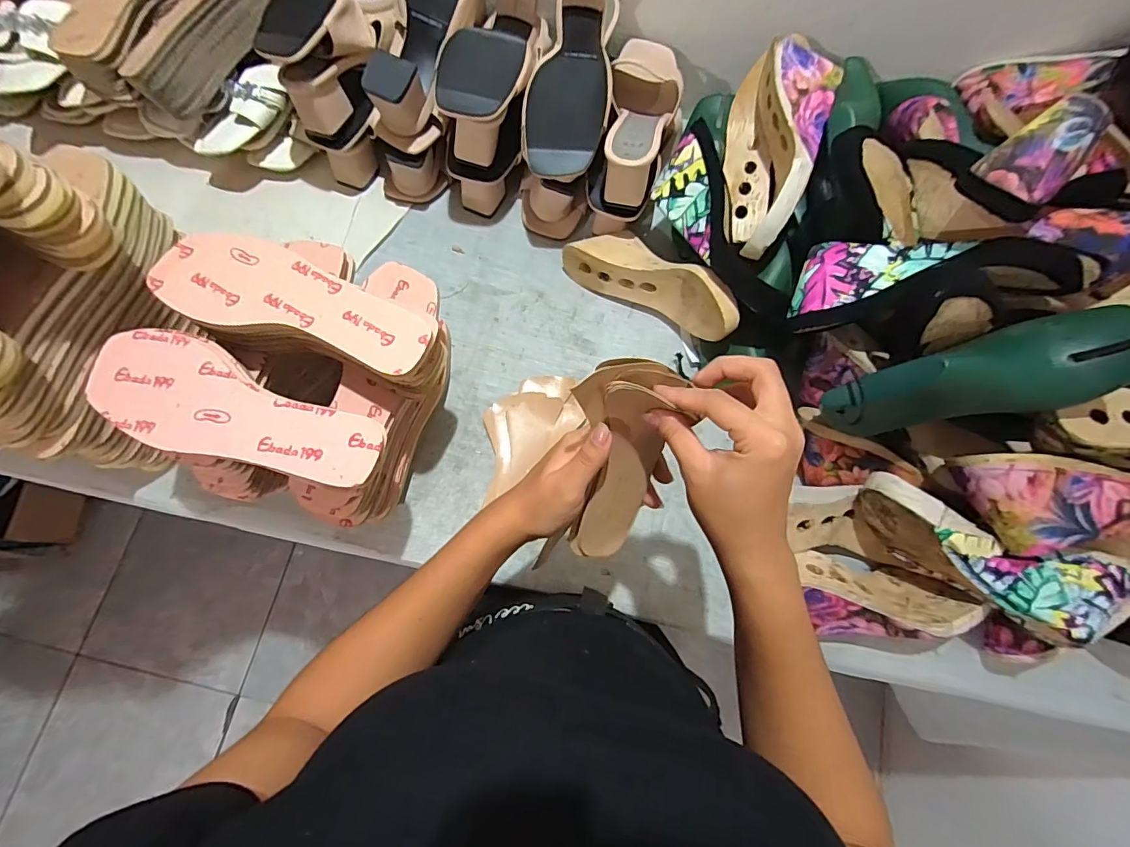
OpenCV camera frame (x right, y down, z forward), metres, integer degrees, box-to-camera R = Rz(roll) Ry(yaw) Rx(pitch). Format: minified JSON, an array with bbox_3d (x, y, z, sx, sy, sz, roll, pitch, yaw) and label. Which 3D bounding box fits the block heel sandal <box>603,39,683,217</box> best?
[{"bbox_3d":[0.093,-0.367,0.575,0.072,0.074,0.228,9,74,1],"label":"block heel sandal"}]

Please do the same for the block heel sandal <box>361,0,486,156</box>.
[{"bbox_3d":[-0.150,-0.448,0.553,0.090,0.117,0.241,17,92,3],"label":"block heel sandal"}]

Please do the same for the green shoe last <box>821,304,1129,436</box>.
[{"bbox_3d":[0.345,-0.041,0.414,0.220,0.082,0.073,-15,74,22],"label":"green shoe last"}]

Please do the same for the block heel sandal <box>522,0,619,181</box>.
[{"bbox_3d":[0.010,-0.393,0.542,0.092,0.076,0.241,10,88,1],"label":"block heel sandal"}]

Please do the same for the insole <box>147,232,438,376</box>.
[{"bbox_3d":[-0.226,-0.105,0.410,0.235,0.009,0.079,15,75,3],"label":"insole"}]

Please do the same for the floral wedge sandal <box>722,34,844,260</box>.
[{"bbox_3d":[0.225,-0.309,0.547,0.093,0.099,0.240,20,75,4],"label":"floral wedge sandal"}]

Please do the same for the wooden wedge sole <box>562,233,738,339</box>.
[{"bbox_3d":[0.110,-0.172,0.585,0.226,0.082,0.074,32,75,26],"label":"wooden wedge sole"}]

